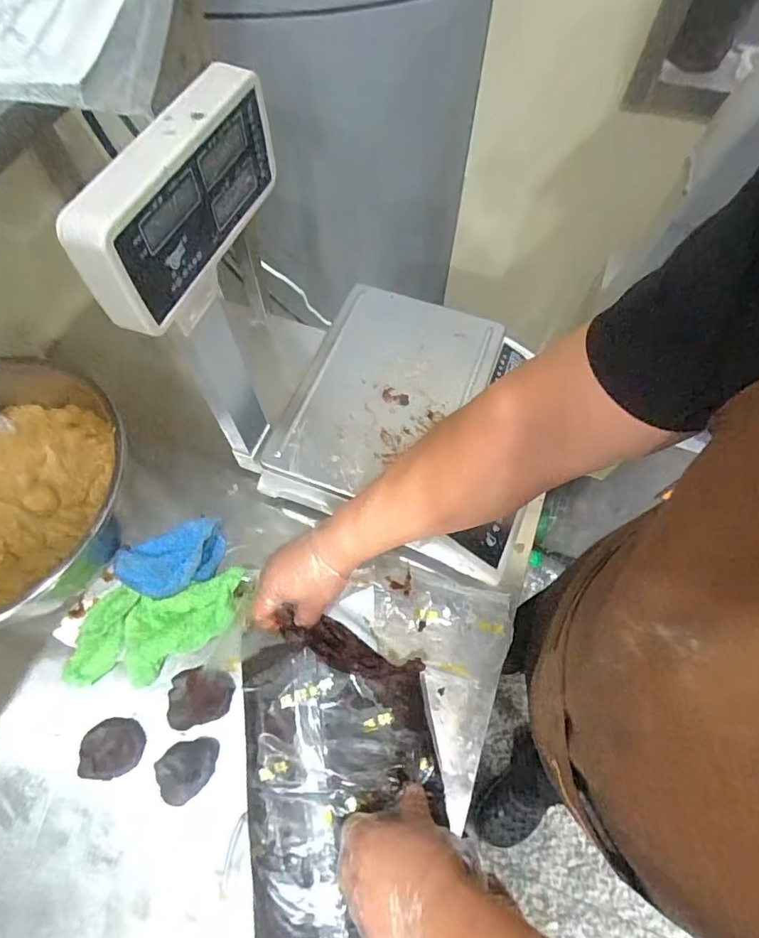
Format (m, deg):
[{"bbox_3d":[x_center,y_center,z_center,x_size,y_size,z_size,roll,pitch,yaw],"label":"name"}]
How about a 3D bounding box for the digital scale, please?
[{"bbox_3d":[-0.001,-0.142,0.516,0.322,0.383,0.297,19,66,9],"label":"digital scale"}]

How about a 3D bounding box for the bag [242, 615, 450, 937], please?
[{"bbox_3d":[-0.037,0.307,0.507,0.189,0.063,0.313,-8,65,-4],"label":"bag"}]

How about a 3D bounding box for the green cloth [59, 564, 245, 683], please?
[{"bbox_3d":[-0.267,0.190,0.586,0.210,0.032,0.115,-6,65,-3],"label":"green cloth"}]

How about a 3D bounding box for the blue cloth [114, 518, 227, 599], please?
[{"bbox_3d":[-0.253,0.111,0.610,0.131,0.051,0.073,-35,70,-16],"label":"blue cloth"}]

